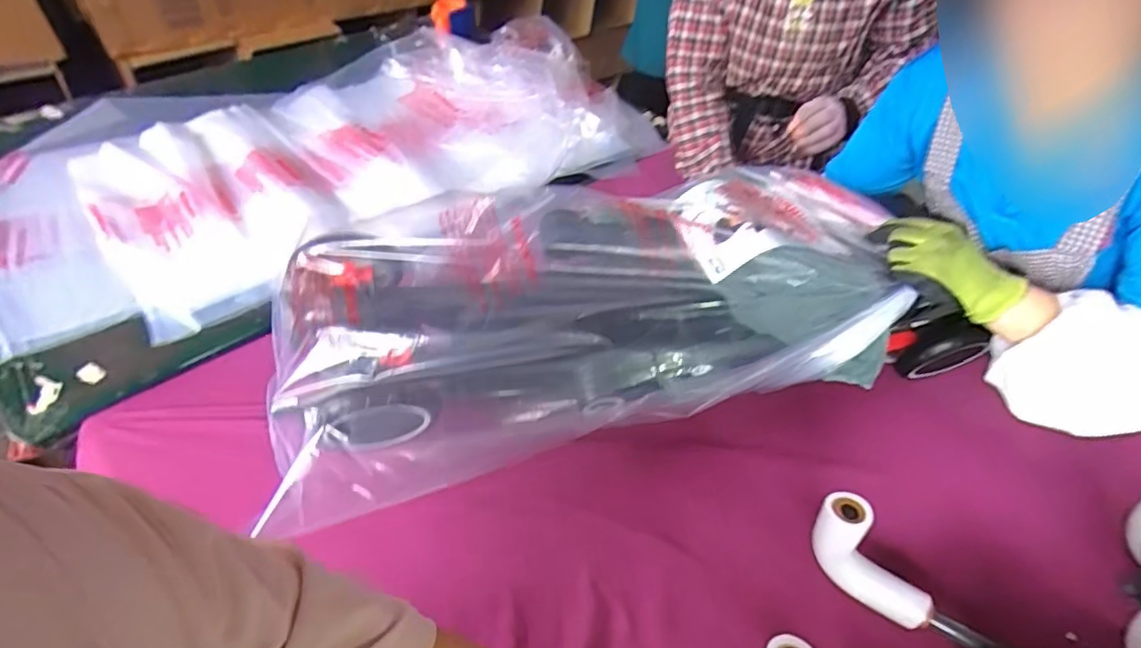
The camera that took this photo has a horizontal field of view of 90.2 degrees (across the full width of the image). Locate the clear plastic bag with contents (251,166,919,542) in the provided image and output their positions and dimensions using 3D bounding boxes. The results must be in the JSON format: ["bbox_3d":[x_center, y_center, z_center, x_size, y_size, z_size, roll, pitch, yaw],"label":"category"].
[{"bbox_3d":[0.032,-0.014,0.685,0.714,0.189,0.272,-10,49,-15],"label":"clear plastic bag with contents"}]

